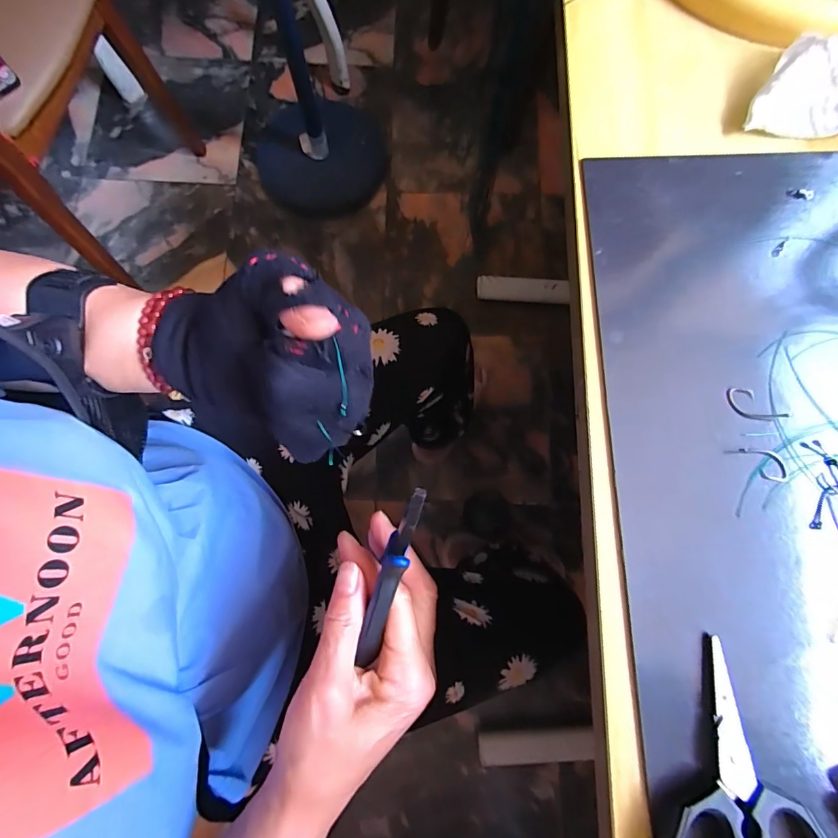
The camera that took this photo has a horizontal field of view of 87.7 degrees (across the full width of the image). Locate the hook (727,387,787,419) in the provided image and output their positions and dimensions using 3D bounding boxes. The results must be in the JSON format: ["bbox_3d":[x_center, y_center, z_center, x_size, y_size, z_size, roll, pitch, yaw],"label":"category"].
[{"bbox_3d":[0.152,-0.005,0.198,0.025,0.005,0.012,44,81,7],"label":"hook"}]

